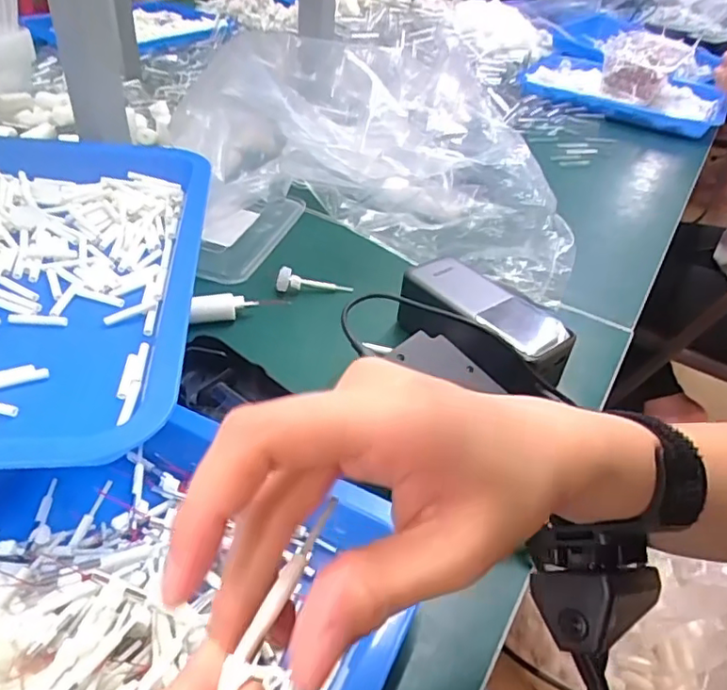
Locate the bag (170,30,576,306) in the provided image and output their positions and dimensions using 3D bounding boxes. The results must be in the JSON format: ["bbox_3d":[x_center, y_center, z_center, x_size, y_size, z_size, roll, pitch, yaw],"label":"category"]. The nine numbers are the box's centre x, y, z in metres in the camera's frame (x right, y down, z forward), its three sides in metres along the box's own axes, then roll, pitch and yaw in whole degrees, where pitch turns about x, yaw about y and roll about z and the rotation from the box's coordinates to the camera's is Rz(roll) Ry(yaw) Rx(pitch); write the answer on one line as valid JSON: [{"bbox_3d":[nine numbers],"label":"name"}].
[{"bbox_3d":[0.031,-0.203,0.583,0.371,0.131,0.248,14,40,8],"label":"bag"}]

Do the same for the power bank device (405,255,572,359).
[{"bbox_3d":[0.088,-0.020,0.432,0.118,0.037,0.052,33,46,27],"label":"power bank device"}]

